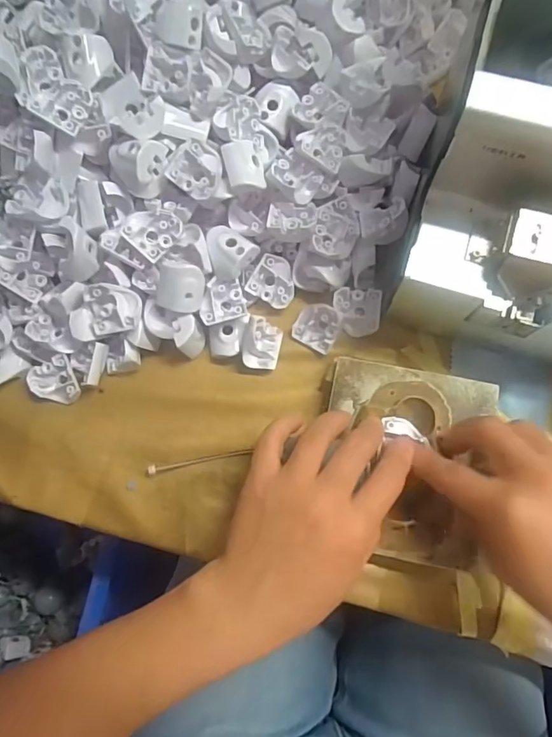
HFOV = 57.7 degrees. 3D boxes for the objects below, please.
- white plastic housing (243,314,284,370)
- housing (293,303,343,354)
[{"bbox_3d":[-0.010,-0.016,0.339,0.014,0.030,0.033,18,87,44],"label":"white plastic housing"},{"bbox_3d":[0.028,-0.029,0.340,0.029,0.020,0.026,29,81,8],"label":"housing"}]

